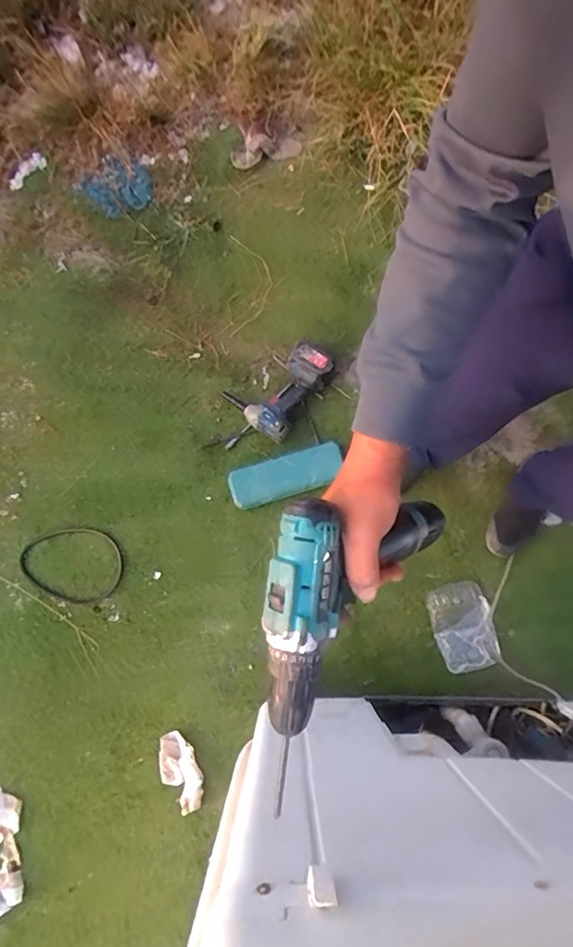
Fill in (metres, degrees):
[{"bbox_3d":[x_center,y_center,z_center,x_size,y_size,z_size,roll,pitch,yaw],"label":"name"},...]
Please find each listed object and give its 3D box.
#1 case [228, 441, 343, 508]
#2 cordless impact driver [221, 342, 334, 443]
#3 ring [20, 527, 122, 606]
[{"bbox_3d":[0.002,0.001,1.297,0.291,0.036,0.104,-19,82,-3],"label":"case"},{"bbox_3d":[-0.026,-0.235,1.351,0.210,0.094,0.262,34,82,5],"label":"cordless impact driver"},{"bbox_3d":[-0.537,0.225,1.292,0.255,0.017,0.188,13,81,2],"label":"ring"}]

